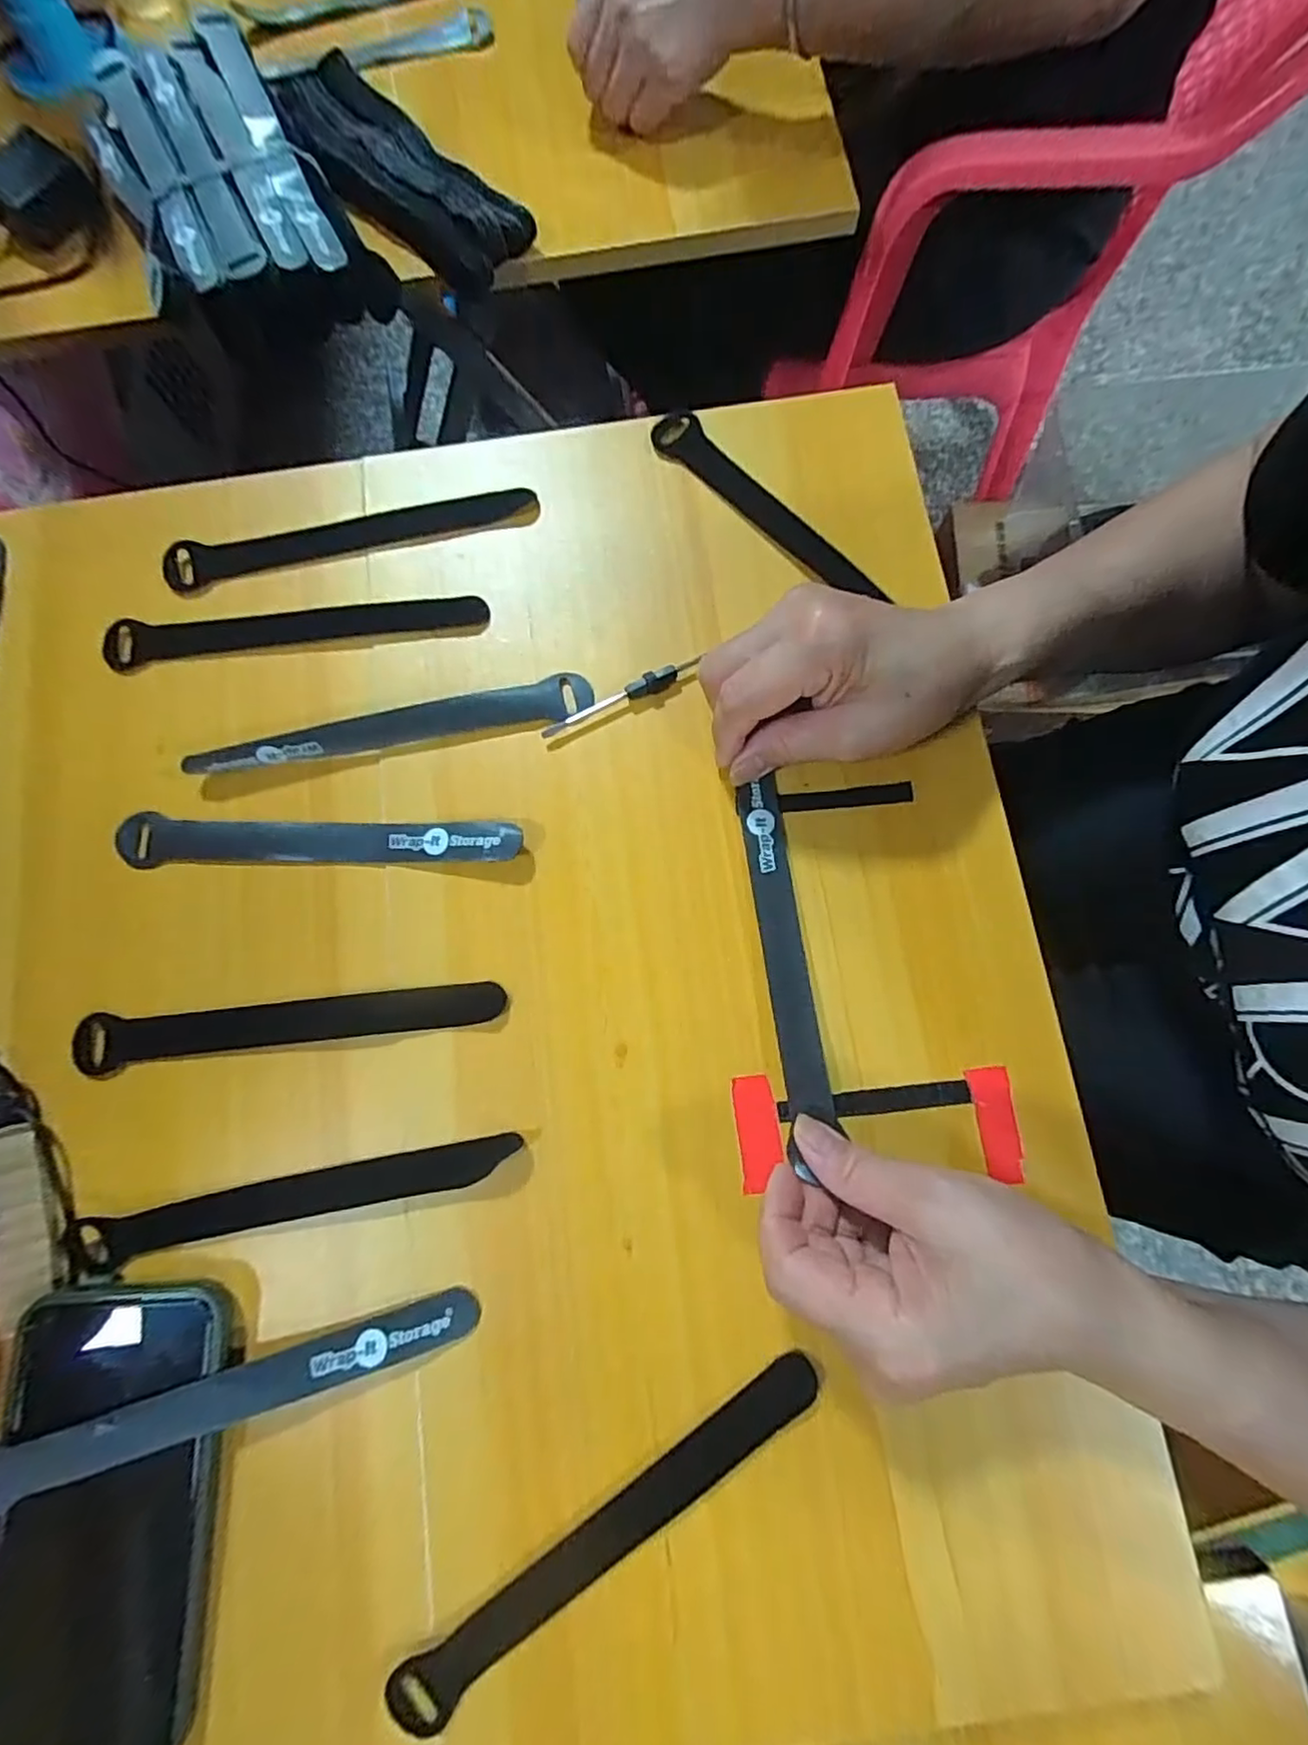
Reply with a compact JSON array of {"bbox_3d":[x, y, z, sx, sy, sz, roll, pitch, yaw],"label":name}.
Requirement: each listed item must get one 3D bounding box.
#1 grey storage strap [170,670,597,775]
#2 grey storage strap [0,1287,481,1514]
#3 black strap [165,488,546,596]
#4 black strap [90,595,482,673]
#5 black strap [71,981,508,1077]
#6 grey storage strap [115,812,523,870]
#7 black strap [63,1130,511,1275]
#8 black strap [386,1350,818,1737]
[{"bbox_3d":[-0.127,-0.068,0.310,0.192,0.014,0.022,-15,79,-2],"label":"grey storage strap"},{"bbox_3d":[-0.175,0.211,0.255,0.207,0.015,0.020,-16,79,-2],"label":"grey storage strap"},{"bbox_3d":[-0.161,-0.179,0.336,0.194,0.004,0.022,-11,79,-1],"label":"black strap"},{"bbox_3d":[-0.185,-0.126,0.327,0.195,0.004,0.023,-5,79,0],"label":"black strap"},{"bbox_3d":[-0.167,0.070,0.289,0.196,0.004,0.025,-5,79,0],"label":"black strap"},{"bbox_3d":[-0.161,-0.016,0.303,0.193,0.009,0.023,1,79,1],"label":"grey storage strap"},{"bbox_3d":[-0.154,0.141,0.273,0.194,0.006,0.020,-12,79,-1],"label":"black strap"},{"bbox_3d":[-0.016,0.261,0.251,0.198,0.005,0.022,-35,76,-4],"label":"black strap"}]

